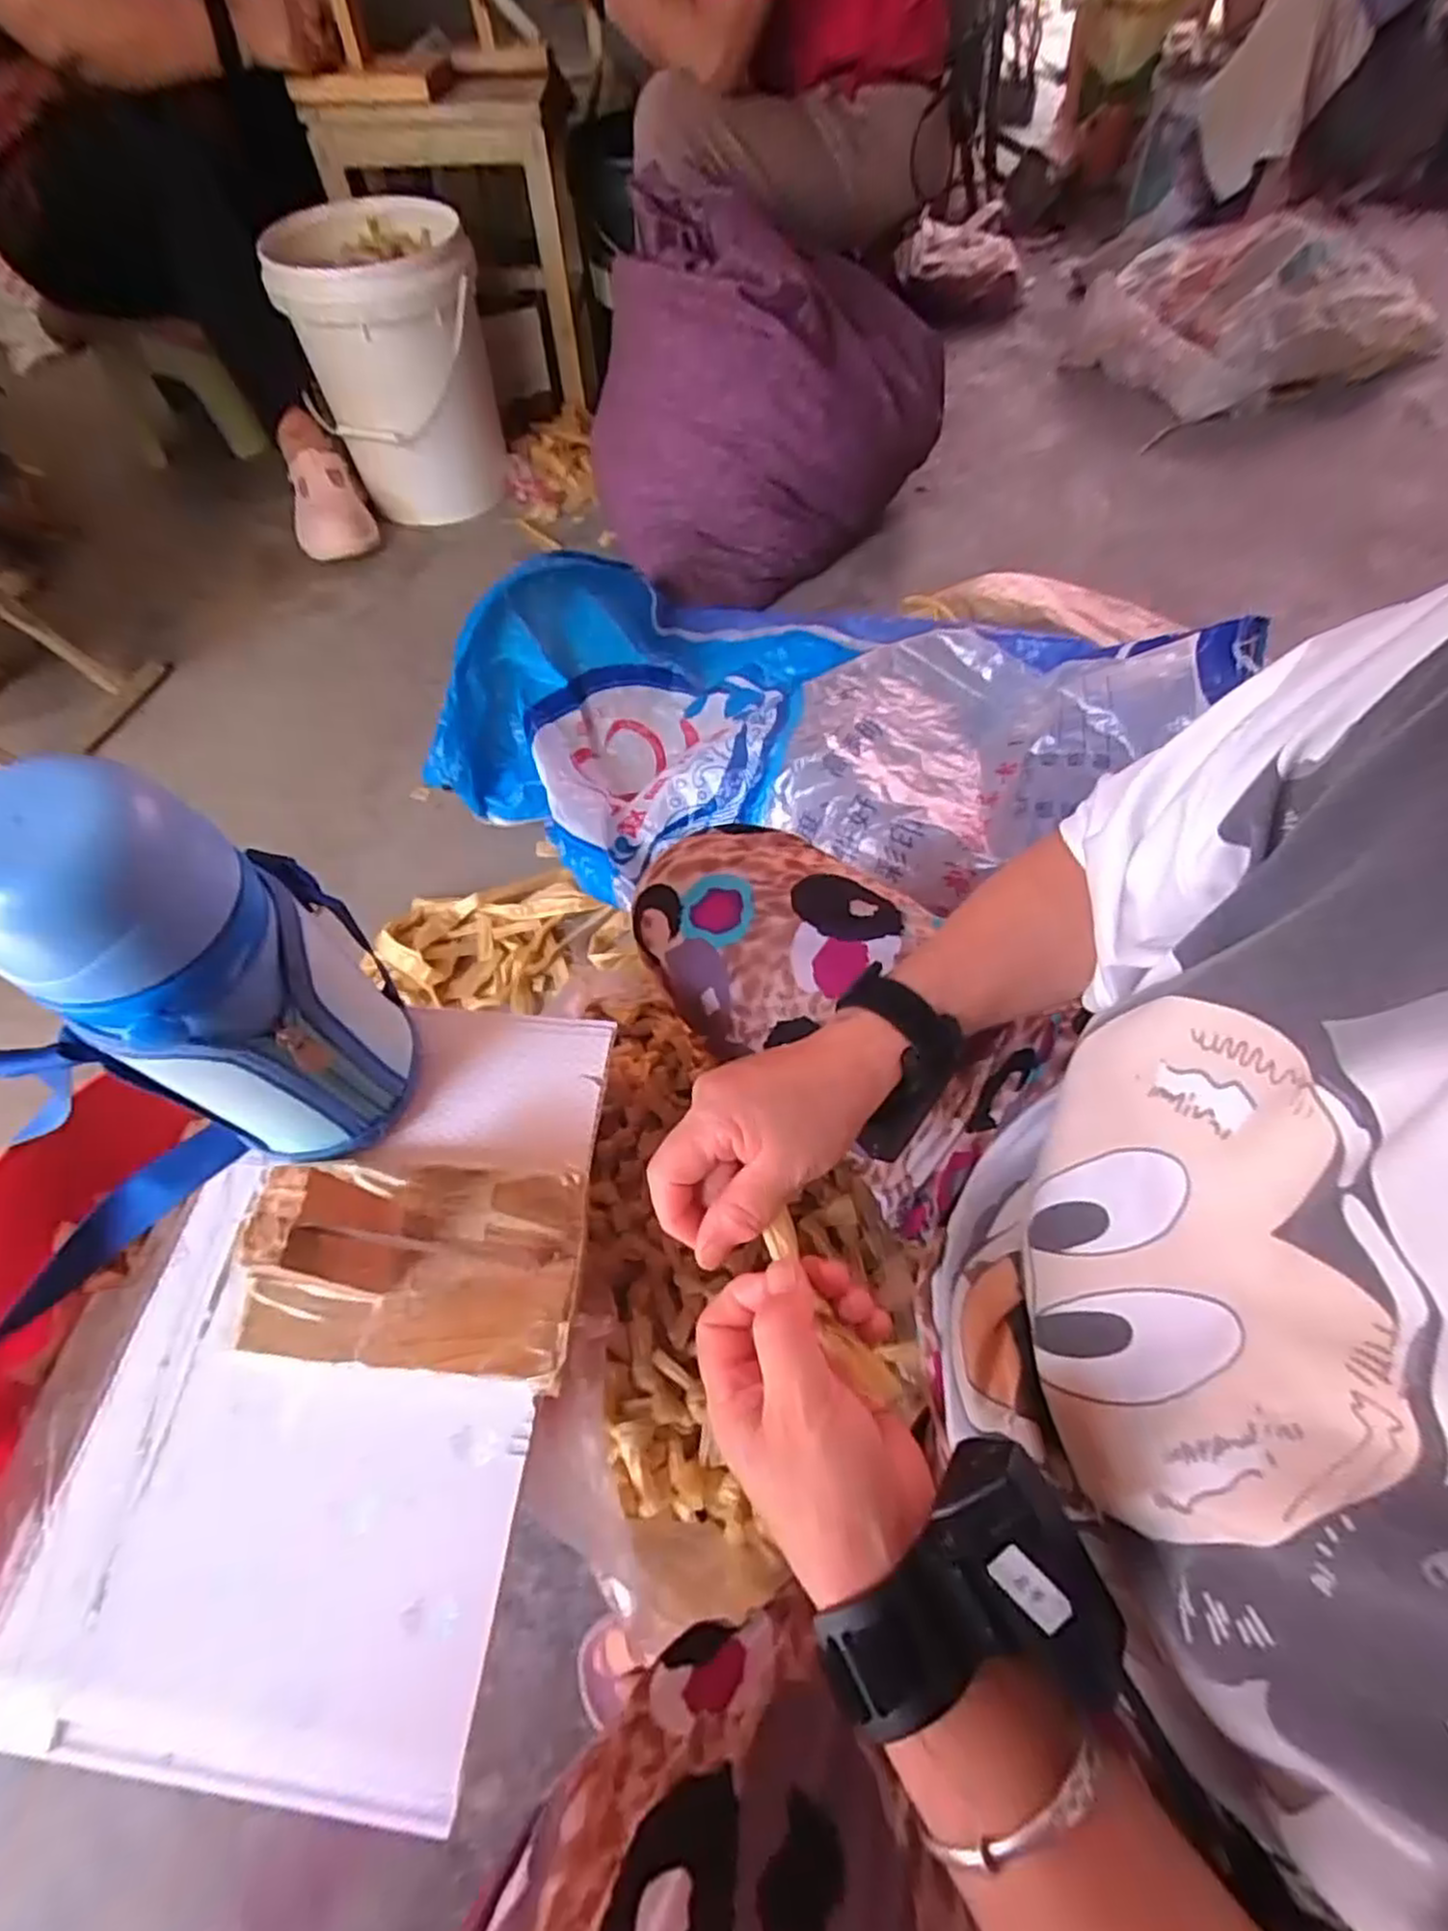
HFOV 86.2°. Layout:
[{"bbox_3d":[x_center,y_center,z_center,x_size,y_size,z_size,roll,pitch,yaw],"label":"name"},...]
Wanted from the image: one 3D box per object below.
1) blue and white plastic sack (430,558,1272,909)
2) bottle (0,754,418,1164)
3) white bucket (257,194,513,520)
[{"bbox_3d":[0.075,-0.279,0.823,0.743,0.207,0.496,16,60,25],"label":"blue and white plastic sack"},{"bbox_3d":[-0.208,0.008,0.313,0.093,0.195,0.095,-13,59,-6],"label":"bottle"},{"bbox_3d":[-0.488,-0.926,1.213,0.262,0.331,0.263,-2,59,1],"label":"white bucket"}]

